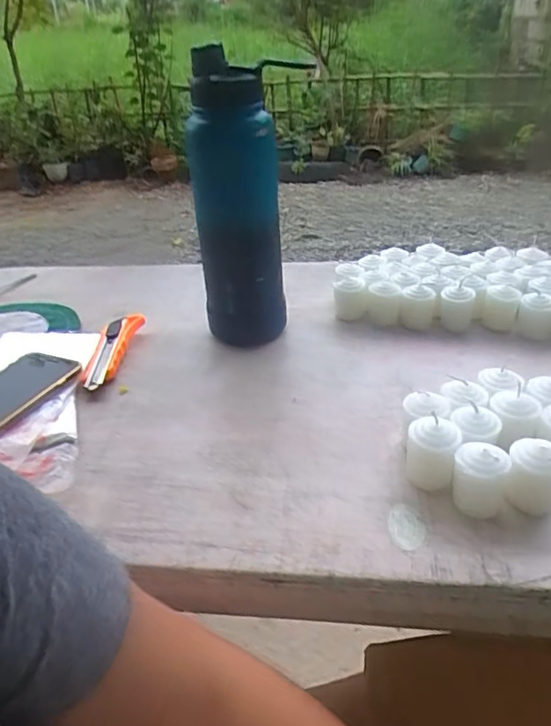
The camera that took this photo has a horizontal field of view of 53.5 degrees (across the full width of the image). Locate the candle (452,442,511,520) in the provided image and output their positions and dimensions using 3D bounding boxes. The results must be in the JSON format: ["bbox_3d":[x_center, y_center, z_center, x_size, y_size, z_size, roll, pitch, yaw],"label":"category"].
[{"bbox_3d":[0.147,0.082,0.395,0.035,0.051,0.031,9,34,20],"label":"candle"}]

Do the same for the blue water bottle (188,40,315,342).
[{"bbox_3d":[-0.033,-0.150,0.573,0.091,0.285,0.071,-15,33,-17],"label":"blue water bottle"}]

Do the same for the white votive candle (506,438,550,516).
[{"bbox_3d":[0.185,0.081,0.390,0.037,0.051,0.037,9,33,19],"label":"white votive candle"}]

